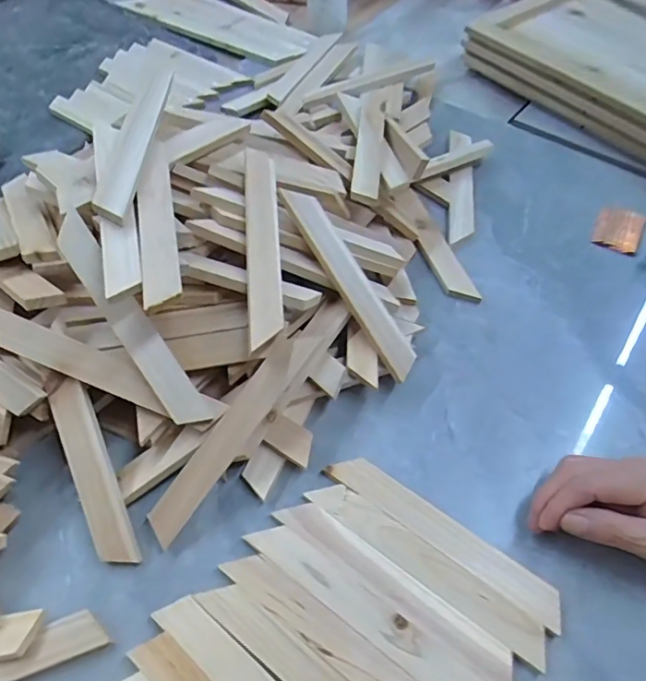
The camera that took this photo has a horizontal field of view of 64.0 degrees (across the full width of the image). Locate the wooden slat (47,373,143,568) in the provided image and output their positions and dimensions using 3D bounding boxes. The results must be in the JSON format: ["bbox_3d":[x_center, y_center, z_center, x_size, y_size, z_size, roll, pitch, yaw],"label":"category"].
[{"bbox_3d":[-0.171,0.098,0.385,0.027,0.010,0.139,-21,83,-13],"label":"wooden slat"}]

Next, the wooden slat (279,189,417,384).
[{"bbox_3d":[0.024,-0.051,0.444,0.029,0.017,0.182,-32,88,-19],"label":"wooden slat"}]

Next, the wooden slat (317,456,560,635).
[{"bbox_3d":[0.086,0.140,0.381,0.182,0.008,0.027,31,62,19],"label":"wooden slat"}]

